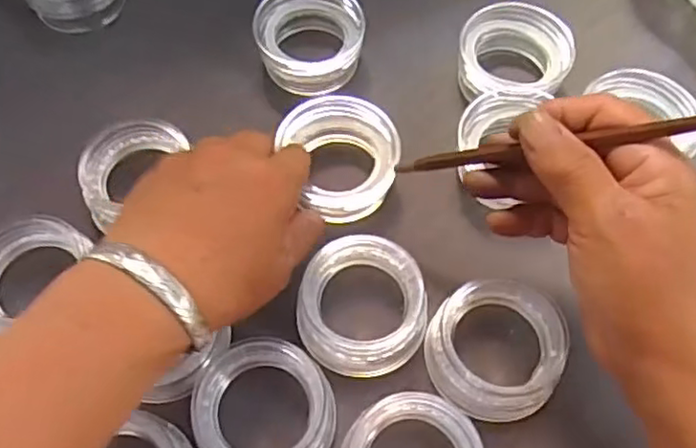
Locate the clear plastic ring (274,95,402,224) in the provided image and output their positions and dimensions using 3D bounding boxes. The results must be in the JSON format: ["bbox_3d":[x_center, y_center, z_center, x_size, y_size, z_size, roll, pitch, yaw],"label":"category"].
[{"bbox_3d":[-0.003,-0.037,0.374,0.060,0.034,0.068,-25,67,-15],"label":"clear plastic ring"}]

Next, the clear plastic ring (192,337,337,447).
[{"bbox_3d":[-0.039,0.089,0.312,0.064,0.022,0.067,0,62,0],"label":"clear plastic ring"}]

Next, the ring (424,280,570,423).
[{"bbox_3d":[0.077,0.062,0.328,0.068,0.024,0.065,0,62,0],"label":"ring"}]

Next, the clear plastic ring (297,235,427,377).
[{"bbox_3d":[0.008,0.041,0.336,0.064,0.027,0.065,0,62,0],"label":"clear plastic ring"}]

